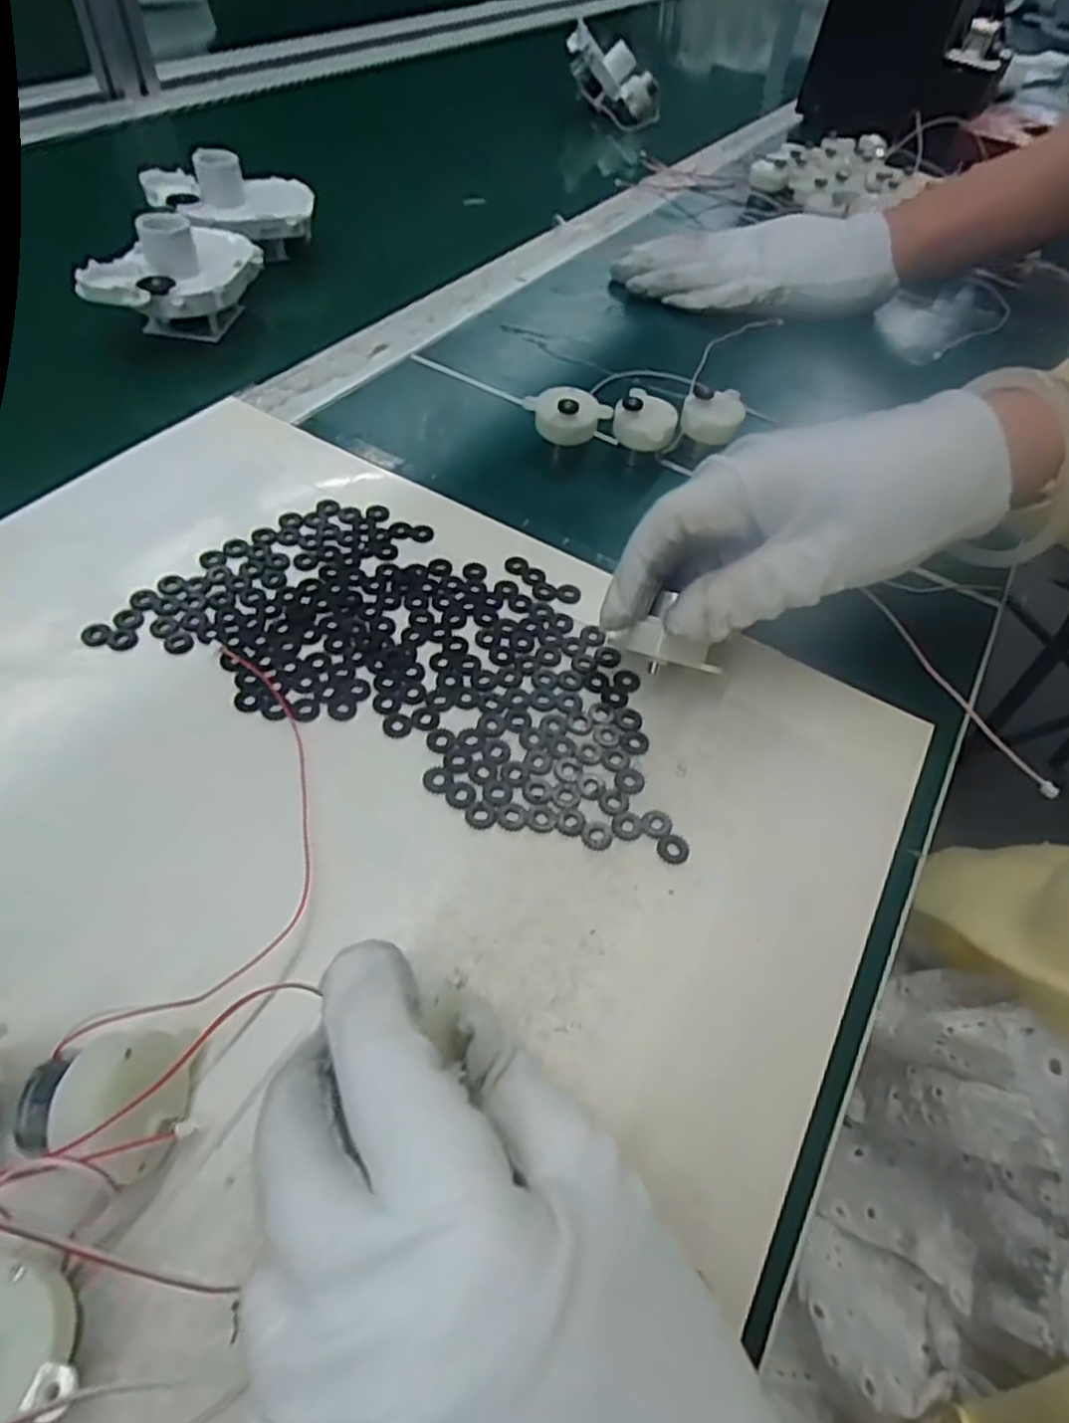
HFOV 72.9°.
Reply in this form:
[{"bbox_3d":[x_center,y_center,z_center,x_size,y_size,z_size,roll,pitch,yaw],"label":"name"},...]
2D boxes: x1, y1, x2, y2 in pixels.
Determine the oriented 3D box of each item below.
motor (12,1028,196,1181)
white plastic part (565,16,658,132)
[{"bbox_3d":[-0.104,0.097,0.178,0.036,0.026,0.031,-6,54,-10],"label":"motor"},{"bbox_3d":[0.083,-0.668,0.764,0.113,0.053,0.040,27,50,-22],"label":"white plastic part"}]

